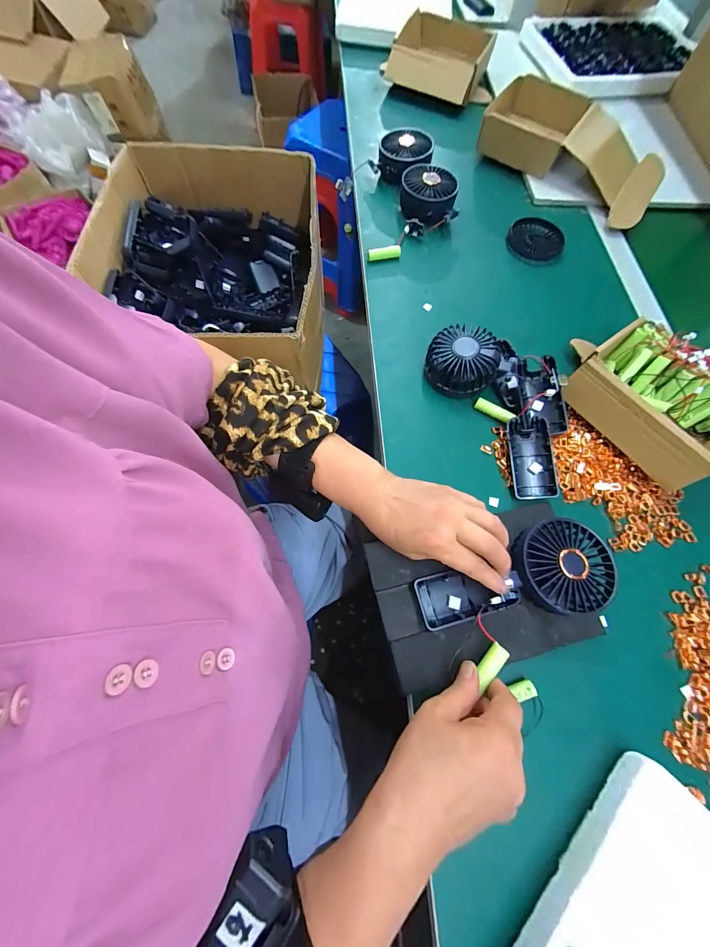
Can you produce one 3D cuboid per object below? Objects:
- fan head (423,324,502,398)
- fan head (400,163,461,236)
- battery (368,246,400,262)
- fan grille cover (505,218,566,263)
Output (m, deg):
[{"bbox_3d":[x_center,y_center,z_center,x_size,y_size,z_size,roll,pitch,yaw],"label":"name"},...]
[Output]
[{"bbox_3d":[0.130,-0.137,0.408,0.085,0.047,0.072,21,71,7],"label":"fan head"},{"bbox_3d":[0.115,-0.427,0.523,0.085,0.049,0.099,-5,70,-2],"label":"fan head"},{"bbox_3d":[0.044,-0.329,0.500,0.050,0.015,0.014,-13,71,-9],"label":"battery"},{"bbox_3d":[0.289,-0.372,0.532,0.080,0.013,0.088,9,69,-1],"label":"fan grille cover"}]

